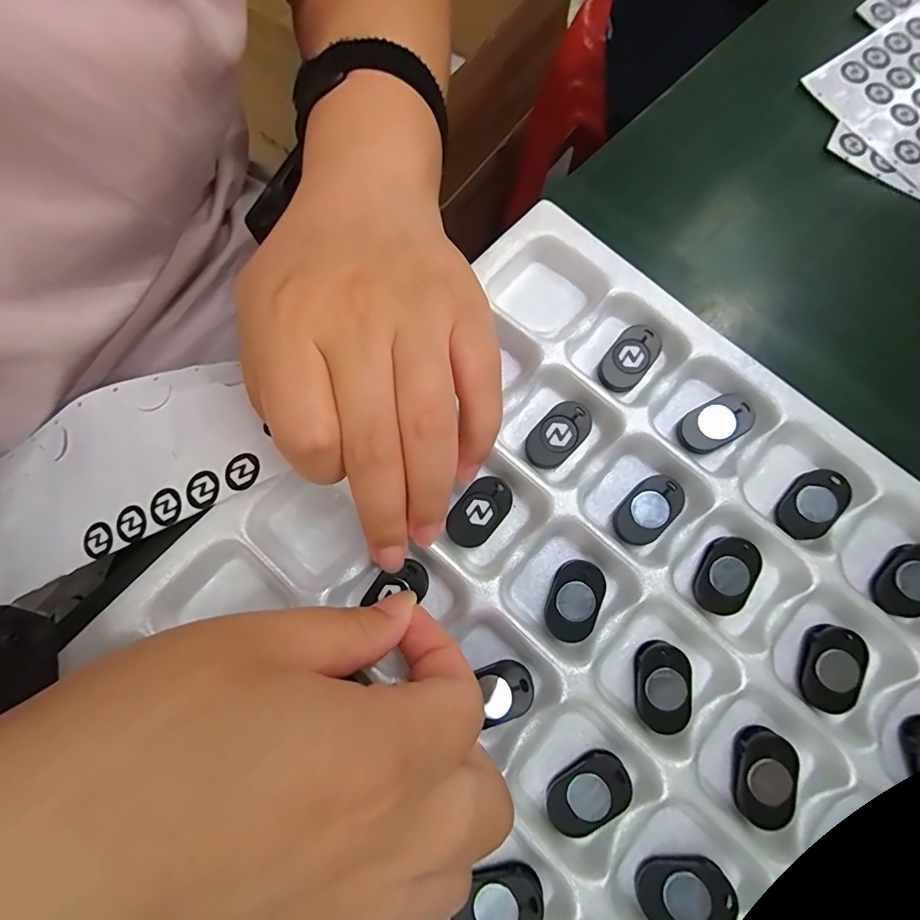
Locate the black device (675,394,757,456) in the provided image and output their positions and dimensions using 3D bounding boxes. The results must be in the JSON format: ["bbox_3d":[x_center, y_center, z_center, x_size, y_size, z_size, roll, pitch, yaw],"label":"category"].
[{"bbox_3d":[0.101,-0.014,0.190,0.028,0.007,0.018,-26,75,-6],"label":"black device"}]

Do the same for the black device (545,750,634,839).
[{"bbox_3d":[0.042,0.110,0.156,0.029,0.005,0.018,-34,77,-9],"label":"black device"}]

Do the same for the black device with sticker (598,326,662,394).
[{"bbox_3d":[0.070,-0.041,0.197,0.017,0.006,0.029,35,78,10],"label":"black device with sticker"}]

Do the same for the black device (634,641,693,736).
[{"bbox_3d":[0.070,0.078,0.165,0.018,0.005,0.029,-1,74,0],"label":"black device"}]

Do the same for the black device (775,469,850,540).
[{"bbox_3d":[0.134,0.017,0.181,0.017,0.008,0.027,37,78,11],"label":"black device"}]

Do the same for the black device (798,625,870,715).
[{"bbox_3d":[0.130,0.073,0.166,0.017,0.006,0.028,21,76,7],"label":"black device"}]

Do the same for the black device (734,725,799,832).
[{"bbox_3d":[0.101,0.105,0.157,0.016,0.005,0.029,17,75,6],"label":"black device"}]

